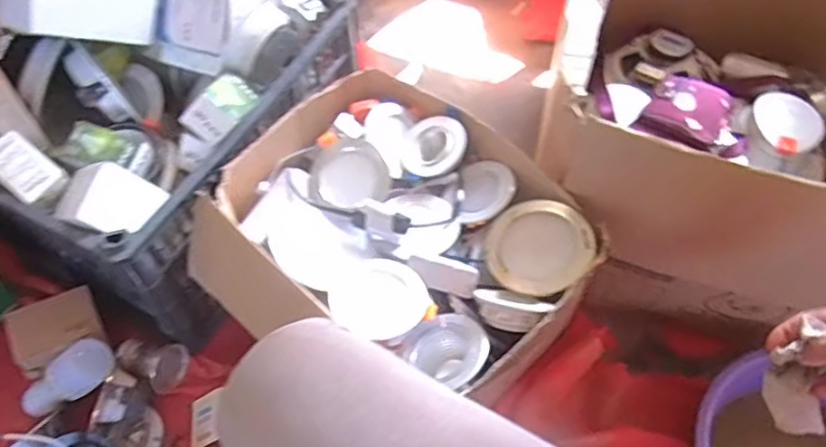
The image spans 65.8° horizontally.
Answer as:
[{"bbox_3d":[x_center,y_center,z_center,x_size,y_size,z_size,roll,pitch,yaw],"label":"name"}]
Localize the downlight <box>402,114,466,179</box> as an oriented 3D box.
[{"bbox_3d":[0.025,-0.097,0.800,0.083,0.019,0.083,-13,72,28],"label":"downlight"}]

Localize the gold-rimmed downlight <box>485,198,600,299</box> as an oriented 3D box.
[{"bbox_3d":[0.143,0.032,0.714,0.111,0.040,0.115,-41,53,-5],"label":"gold-rimmed downlight"}]

